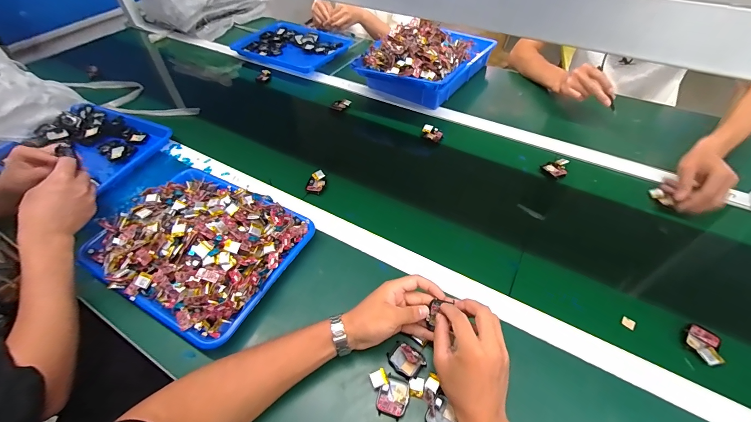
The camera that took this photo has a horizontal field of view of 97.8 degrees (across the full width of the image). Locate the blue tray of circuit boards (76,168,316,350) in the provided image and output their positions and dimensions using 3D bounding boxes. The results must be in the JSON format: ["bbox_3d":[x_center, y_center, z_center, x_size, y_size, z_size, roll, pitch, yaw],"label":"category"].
[{"bbox_3d":[-0.296,0.048,0.549,0.316,0.072,0.251,22,54,19],"label":"blue tray of circuit boards"}]

